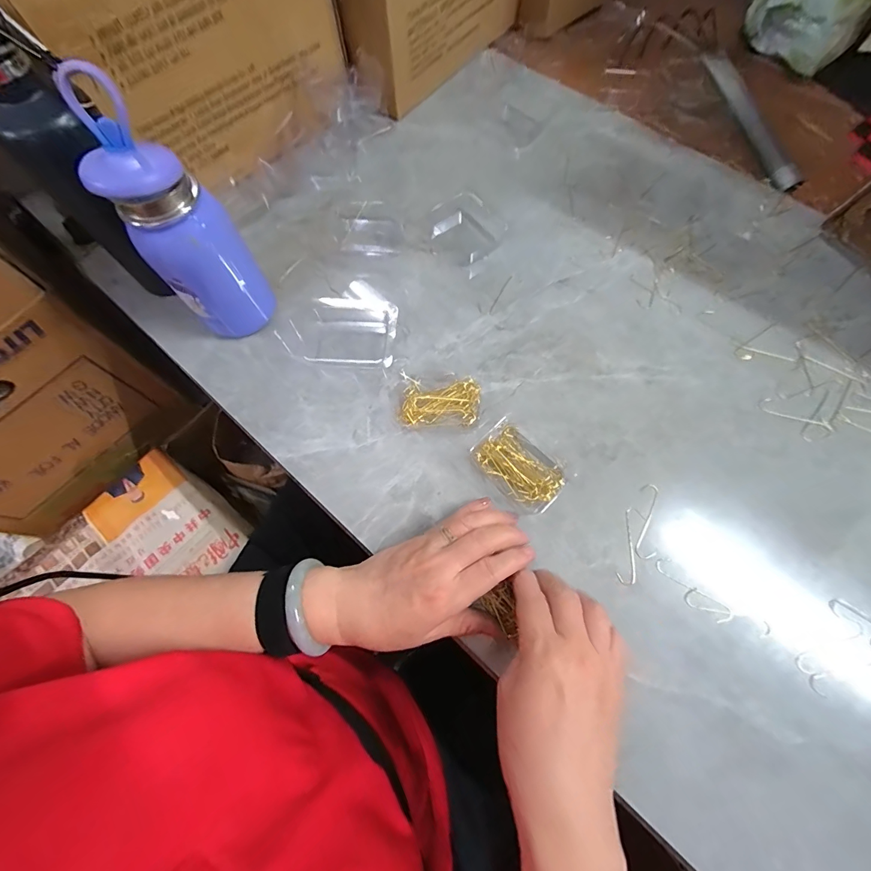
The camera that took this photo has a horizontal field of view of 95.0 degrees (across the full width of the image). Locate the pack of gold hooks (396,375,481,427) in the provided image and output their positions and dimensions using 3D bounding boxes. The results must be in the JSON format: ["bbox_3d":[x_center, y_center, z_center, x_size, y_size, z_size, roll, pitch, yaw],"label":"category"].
[{"bbox_3d":[0.004,-0.030,0.370,0.072,0.013,0.042,-4,69,-1],"label":"pack of gold hooks"}]

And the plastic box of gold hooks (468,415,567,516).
[{"bbox_3d":[0.073,0.026,0.344,0.056,0.016,0.078,-41,74,-14],"label":"plastic box of gold hooks"}]

